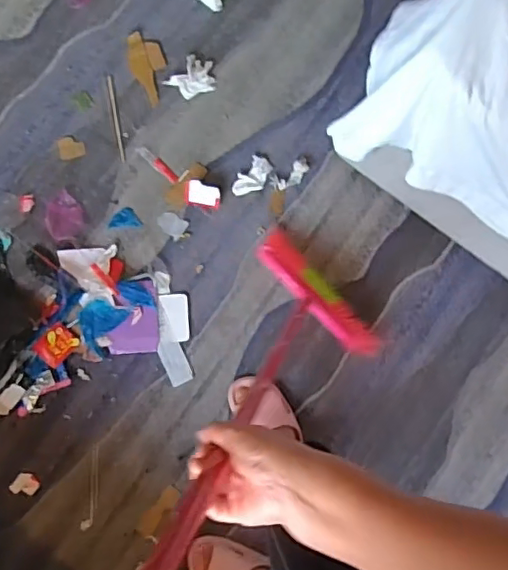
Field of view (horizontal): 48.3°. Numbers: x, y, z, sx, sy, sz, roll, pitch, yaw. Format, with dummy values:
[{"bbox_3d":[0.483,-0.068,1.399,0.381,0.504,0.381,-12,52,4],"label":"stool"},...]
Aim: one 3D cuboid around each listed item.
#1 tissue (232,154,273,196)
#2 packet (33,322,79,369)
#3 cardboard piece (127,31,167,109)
[{"bbox_3d":[-0.001,-0.229,1.216,0.059,0.016,0.104,38,83,0],"label":"tissue"},{"bbox_3d":[-0.398,0.120,1.138,0.063,0.006,0.072,43,83,0],"label":"packet"},{"bbox_3d":[-0.230,-0.469,1.225,0.076,0.004,0.163,-8,85,-5],"label":"cardboard piece"}]

